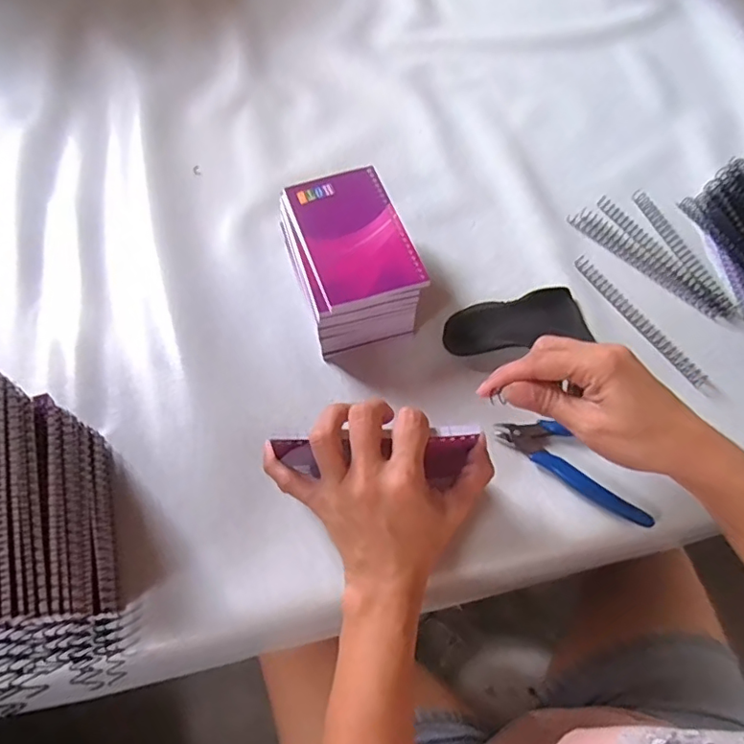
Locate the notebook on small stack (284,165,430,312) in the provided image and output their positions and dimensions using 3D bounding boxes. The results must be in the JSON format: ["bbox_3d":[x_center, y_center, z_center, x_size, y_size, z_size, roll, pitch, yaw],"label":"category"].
[{"bbox_3d":[-0.014,-0.111,0.443,0.079,0.008,0.128,-17,64,-10],"label":"notebook on small stack"}]

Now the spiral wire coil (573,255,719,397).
[{"bbox_3d":[0.233,-0.043,0.479,0.013,0.006,0.160,-29,67,-15],"label":"spiral wire coil"}]

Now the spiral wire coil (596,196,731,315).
[{"bbox_3d":[0.268,-0.112,0.516,0.016,0.011,0.155,-28,66,-15],"label":"spiral wire coil"}]

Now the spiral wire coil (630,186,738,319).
[{"bbox_3d":[0.287,-0.113,0.514,0.016,0.008,0.153,-17,64,-10],"label":"spiral wire coil"}]

